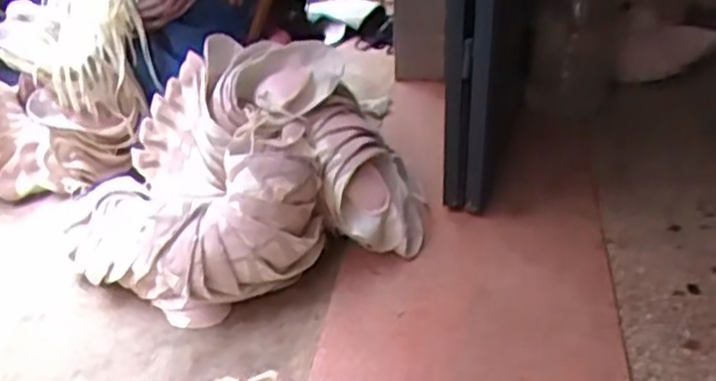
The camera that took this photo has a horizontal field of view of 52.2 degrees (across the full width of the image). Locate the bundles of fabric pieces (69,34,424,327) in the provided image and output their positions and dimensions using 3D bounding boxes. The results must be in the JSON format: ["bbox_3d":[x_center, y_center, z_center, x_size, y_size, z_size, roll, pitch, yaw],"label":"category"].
[{"bbox_3d":[-0.223,-0.035,1.413,0.648,0.336,0.424,-16,35,-19],"label":"bundles of fabric pieces"}]

